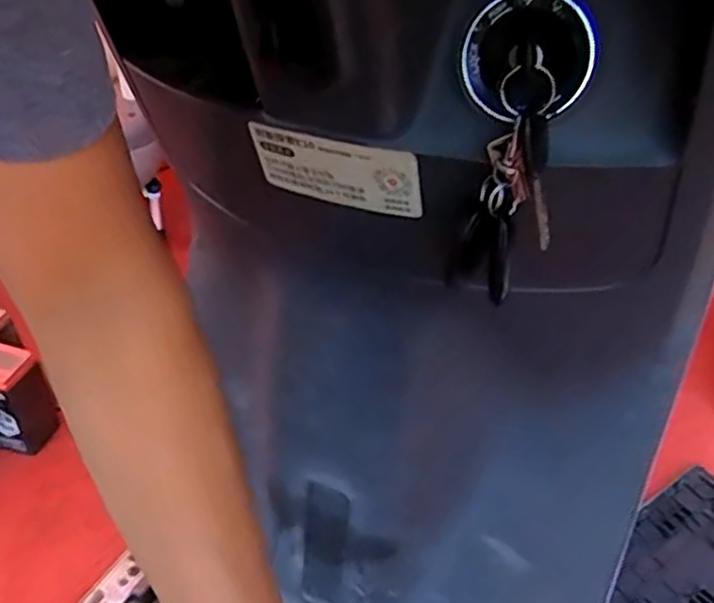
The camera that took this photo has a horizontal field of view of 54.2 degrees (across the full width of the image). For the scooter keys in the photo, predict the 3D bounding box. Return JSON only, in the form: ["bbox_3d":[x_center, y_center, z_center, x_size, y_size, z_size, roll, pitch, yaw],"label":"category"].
[{"bbox_3d":[0.074,-0.056,0.320,0.031,0.108,0.048,7,37,8],"label":"scooter keys"}]

